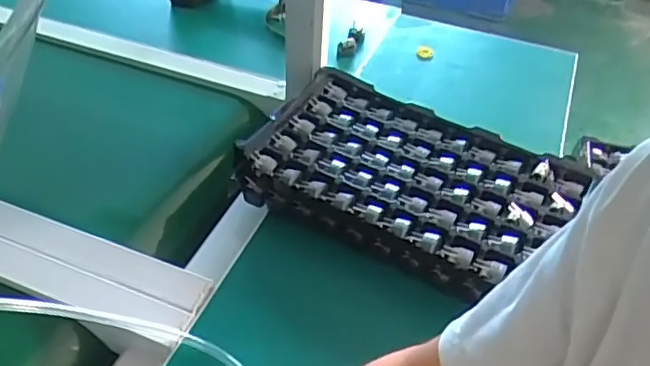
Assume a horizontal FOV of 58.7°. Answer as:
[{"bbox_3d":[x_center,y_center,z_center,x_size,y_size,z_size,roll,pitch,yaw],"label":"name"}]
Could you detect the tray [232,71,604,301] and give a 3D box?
[{"bbox_3d":[0.085,-0.007,0.635,0.326,0.057,0.199,26,48,22],"label":"tray"}]

